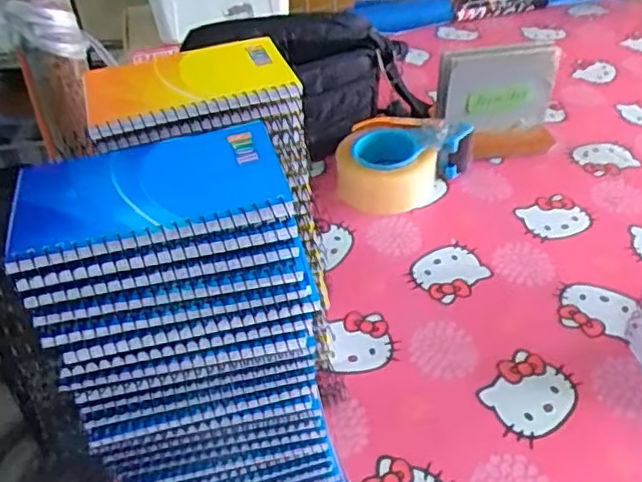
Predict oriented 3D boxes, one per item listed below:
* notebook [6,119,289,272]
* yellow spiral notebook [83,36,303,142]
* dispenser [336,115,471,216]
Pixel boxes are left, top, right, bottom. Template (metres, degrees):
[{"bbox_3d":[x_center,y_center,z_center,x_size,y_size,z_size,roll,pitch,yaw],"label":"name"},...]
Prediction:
[{"bbox_3d":[-0.086,-0.029,0.317,0.129,0.011,0.088,-12,41,-9],"label":"notebook"},{"bbox_3d":[-0.089,-0.109,0.415,0.129,0.013,0.100,-14,41,-12],"label":"yellow spiral notebook"},{"bbox_3d":[0.096,-0.095,0.767,0.143,0.060,0.117,8,42,14],"label":"dispenser"}]

